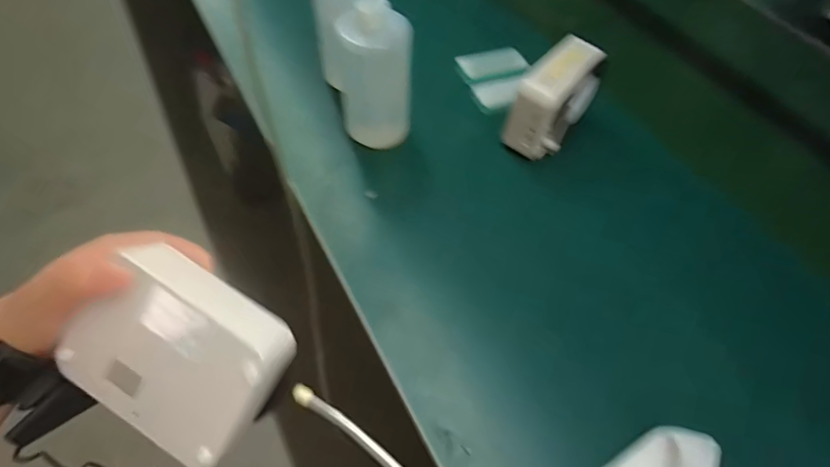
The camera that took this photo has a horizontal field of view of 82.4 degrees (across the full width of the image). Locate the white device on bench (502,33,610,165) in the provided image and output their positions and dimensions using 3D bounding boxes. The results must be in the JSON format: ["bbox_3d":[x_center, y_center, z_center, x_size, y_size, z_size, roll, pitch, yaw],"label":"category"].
[{"bbox_3d":[0.166,-0.155,0.562,0.059,0.099,0.132,35,61,19],"label":"white device on bench"}]

